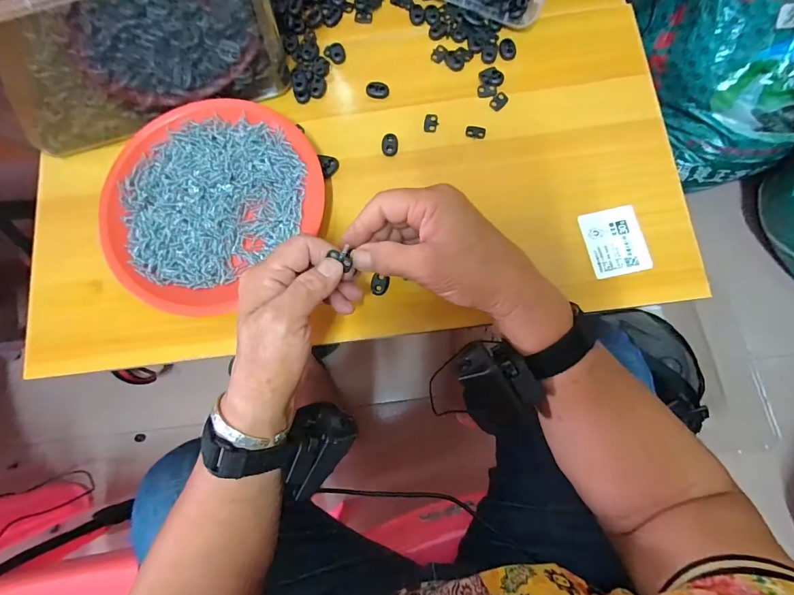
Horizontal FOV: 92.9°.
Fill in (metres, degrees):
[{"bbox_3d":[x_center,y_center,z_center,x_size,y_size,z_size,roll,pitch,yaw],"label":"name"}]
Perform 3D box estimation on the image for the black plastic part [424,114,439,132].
[{"bbox_3d":[0.033,-0.166,0.358,0.013,0.004,0.018,5,80,2],"label":"black plastic part"}]

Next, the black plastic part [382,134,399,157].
[{"bbox_3d":[-0.007,-0.144,0.353,0.015,0.004,0.022,4,80,2],"label":"black plastic part"}]

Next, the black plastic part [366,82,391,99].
[{"bbox_3d":[-0.019,-0.201,0.366,0.022,0.009,0.011,8,80,3],"label":"black plastic part"}]

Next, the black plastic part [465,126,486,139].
[{"bbox_3d":[0.074,-0.155,0.352,0.018,0.004,0.012,9,81,3],"label":"black plastic part"}]

